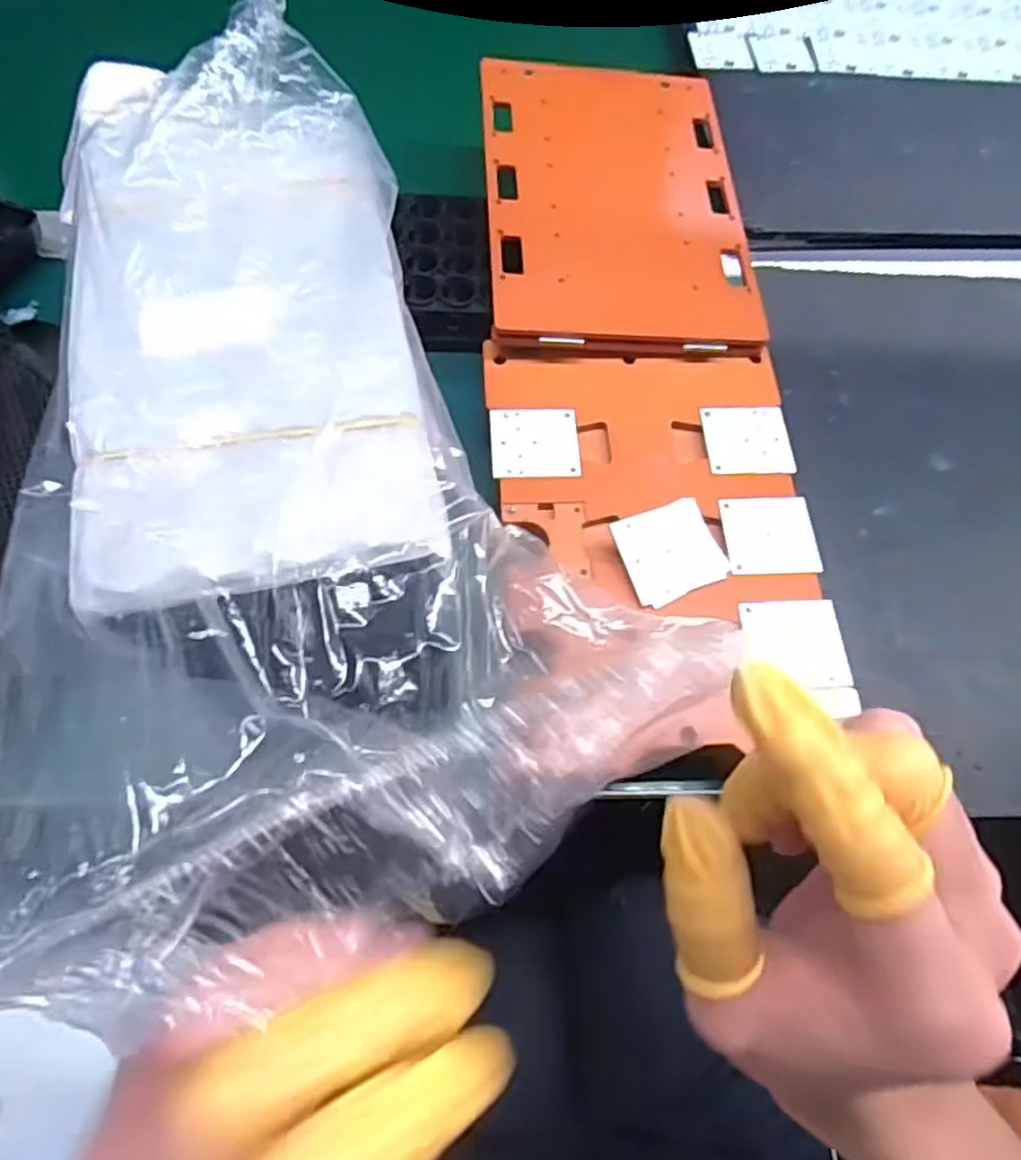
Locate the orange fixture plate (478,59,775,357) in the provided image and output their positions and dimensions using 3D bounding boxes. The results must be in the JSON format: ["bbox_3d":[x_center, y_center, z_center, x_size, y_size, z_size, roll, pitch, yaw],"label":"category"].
[{"bbox_3d":[0.065,-0.240,0.451,0.158,0.025,0.232,-1,65,-4],"label":"orange fixture plate"}]

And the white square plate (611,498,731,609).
[{"bbox_3d":[0.081,-0.015,0.358,0.051,0.004,0.046,-19,81,-14],"label":"white square plate"}]

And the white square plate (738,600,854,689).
[{"bbox_3d":[0.138,0.031,0.345,0.048,0.004,0.043,-2,67,-2],"label":"white square plate"}]

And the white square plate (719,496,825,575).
[{"bbox_3d":[0.135,-0.024,0.370,0.047,0.004,0.044,-3,65,-3],"label":"white square plate"}]

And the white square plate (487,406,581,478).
[{"bbox_3d":[0.014,-0.076,0.387,0.048,0.004,0.045,-1,67,-3],"label":"white square plate"}]

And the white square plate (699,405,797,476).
[{"bbox_3d":[0.133,-0.079,0.398,0.048,0.004,0.045,-2,67,-3],"label":"white square plate"}]

